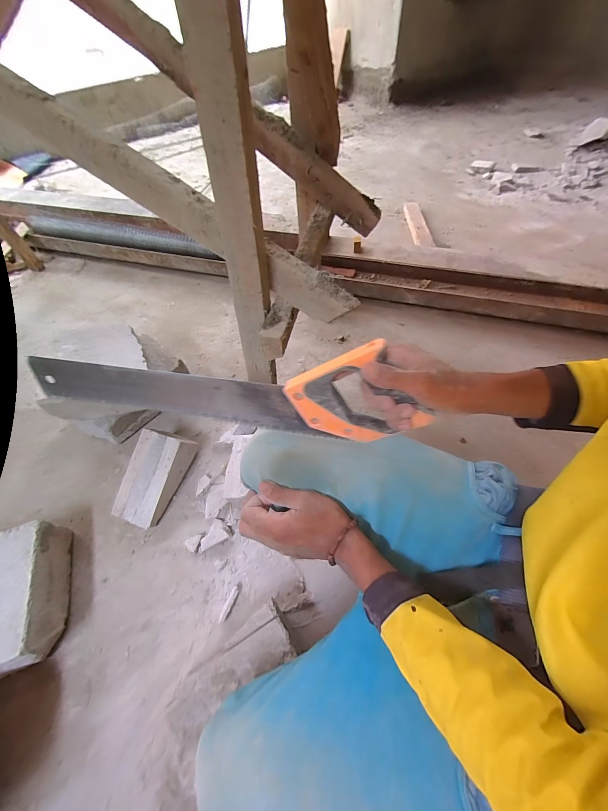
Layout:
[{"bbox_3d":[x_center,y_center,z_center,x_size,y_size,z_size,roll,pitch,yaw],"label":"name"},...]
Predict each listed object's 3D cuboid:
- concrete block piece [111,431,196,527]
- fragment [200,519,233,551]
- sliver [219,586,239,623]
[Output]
[{"bbox_3d":[-0.348,0.157,0.707,0.102,0.103,0.211,18,62,14],"label":"concrete block piece"},{"bbox_3d":[-0.197,0.278,0.669,0.069,0.023,0.048,-29,62,-14],"label":"fragment"},{"bbox_3d":[-0.146,0.386,0.599,0.014,0.004,0.062,19,62,14],"label":"sliver"}]

